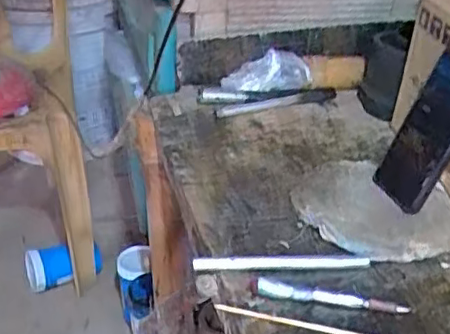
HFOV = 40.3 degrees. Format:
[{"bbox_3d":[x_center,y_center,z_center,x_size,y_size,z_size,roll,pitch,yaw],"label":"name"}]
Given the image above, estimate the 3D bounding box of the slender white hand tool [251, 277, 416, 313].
[{"bbox_3d":[0.089,0.108,0.521,0.131,0.018,0.015,6,29,2],"label":"slender white hand tool"}]

